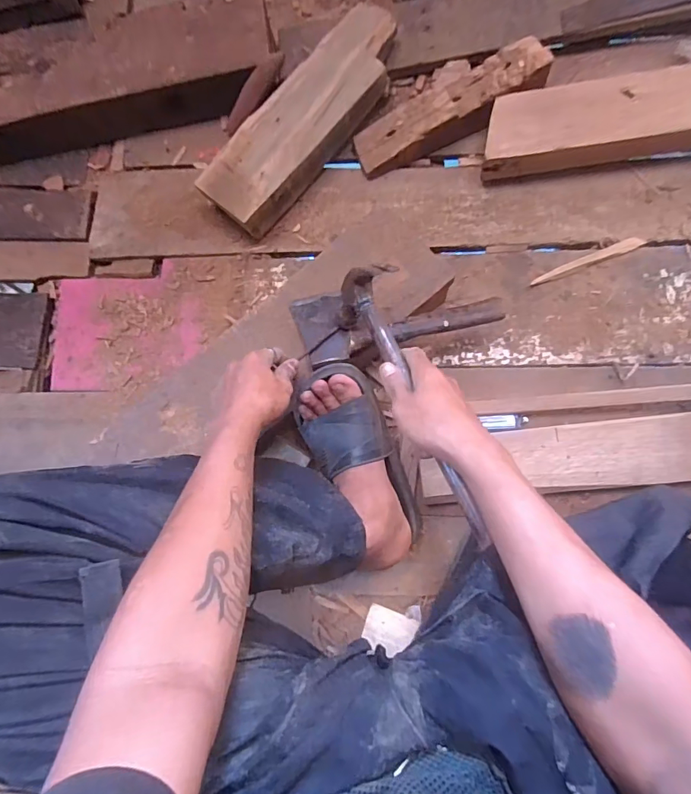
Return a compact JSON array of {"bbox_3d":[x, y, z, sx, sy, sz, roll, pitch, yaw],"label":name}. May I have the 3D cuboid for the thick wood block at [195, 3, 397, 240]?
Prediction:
[{"bbox_3d":[-0.058,-0.410,0.695,0.118,0.079,0.370,38,87,11],"label":"thick wood block"}]

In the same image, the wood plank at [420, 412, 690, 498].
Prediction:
[{"bbox_3d":[0.282,0.079,0.596,0.360,0.019,0.083,-6,81,6],"label":"wood plank"}]

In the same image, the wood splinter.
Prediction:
[{"bbox_3d":[0.352,-0.198,0.672,0.166,0.010,0.018,-21,81,3],"label":"wood splinter"}]

